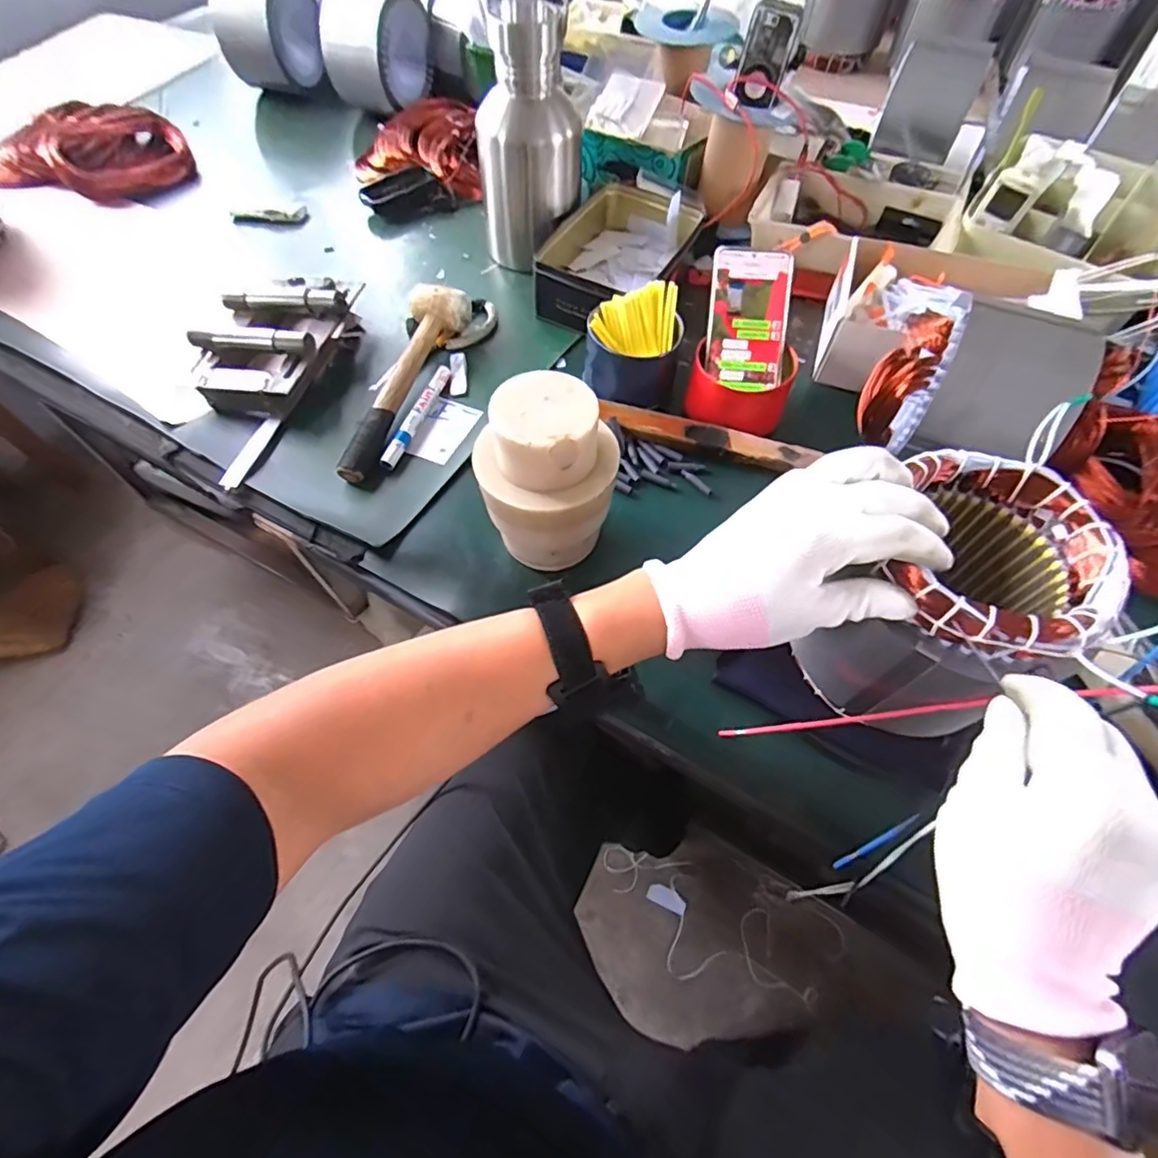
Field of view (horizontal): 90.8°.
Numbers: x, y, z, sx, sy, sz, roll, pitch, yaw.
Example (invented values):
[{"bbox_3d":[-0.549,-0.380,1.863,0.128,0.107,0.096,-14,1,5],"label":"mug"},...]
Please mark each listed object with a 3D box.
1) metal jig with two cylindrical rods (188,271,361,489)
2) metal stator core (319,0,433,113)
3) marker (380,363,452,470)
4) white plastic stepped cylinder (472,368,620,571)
[{"bbox_3d":[-0.351,-0.234,0.615,0.140,0.050,0.289,15,61,9],"label":"metal jig with two cylindrical rods"},{"bbox_3d":[-0.324,-0.848,0.918,0.132,0.142,0.142,18,62,10],"label":"metal stator core"},{"bbox_3d":[-0.167,-0.170,0.596,0.016,0.016,0.145,13,61,8],"label":"marker"},{"bbox_3d":[-0.023,-0.076,0.461,0.106,0.146,0.094,-4,60,-2],"label":"white plastic stepped cylinder"}]

